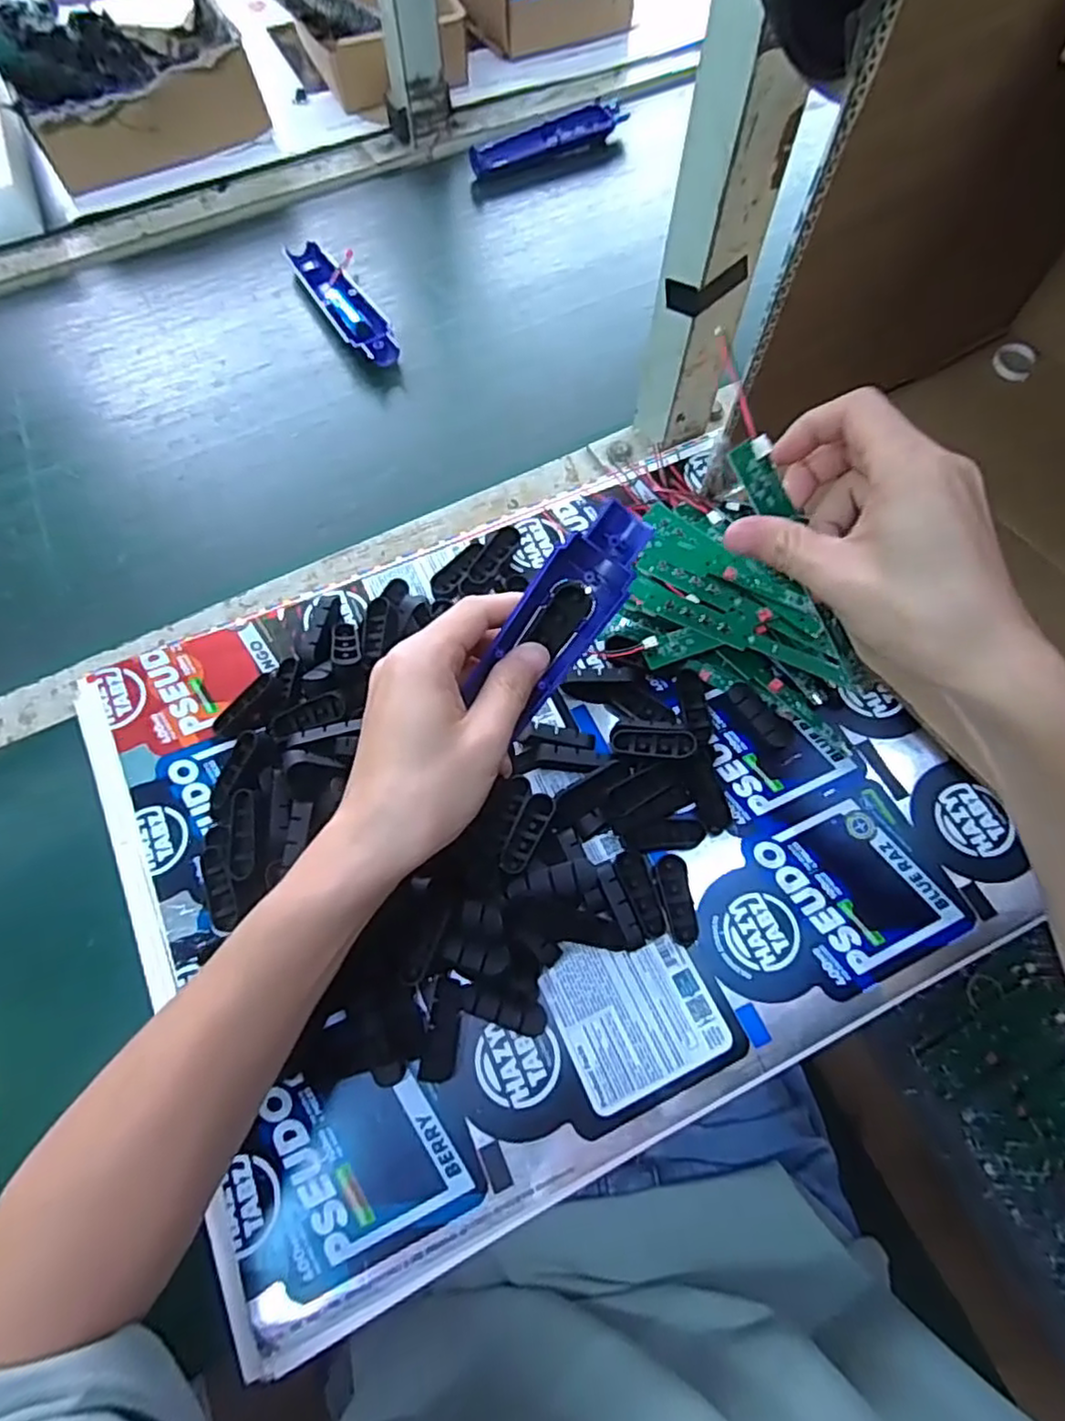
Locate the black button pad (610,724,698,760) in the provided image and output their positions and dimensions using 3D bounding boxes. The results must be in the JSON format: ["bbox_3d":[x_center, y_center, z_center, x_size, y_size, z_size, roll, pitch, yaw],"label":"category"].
[{"bbox_3d":[0.070,0.018,0.395,0.049,0.006,0.018,5,65,20],"label":"black button pad"}]

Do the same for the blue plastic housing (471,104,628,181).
[{"bbox_3d":[0.015,-0.575,0.686,0.174,0.027,0.022,-29,69,-13],"label":"blue plastic housing"}]

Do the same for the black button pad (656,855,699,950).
[{"bbox_3d":[0.079,0.104,0.373,0.017,0.008,0.047,-8,66,-5],"label":"black button pad"}]

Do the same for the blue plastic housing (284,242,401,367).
[{"bbox_3d":[-0.163,-0.347,0.584,0.037,0.025,0.161,-30,70,-14],"label":"blue plastic housing"}]

